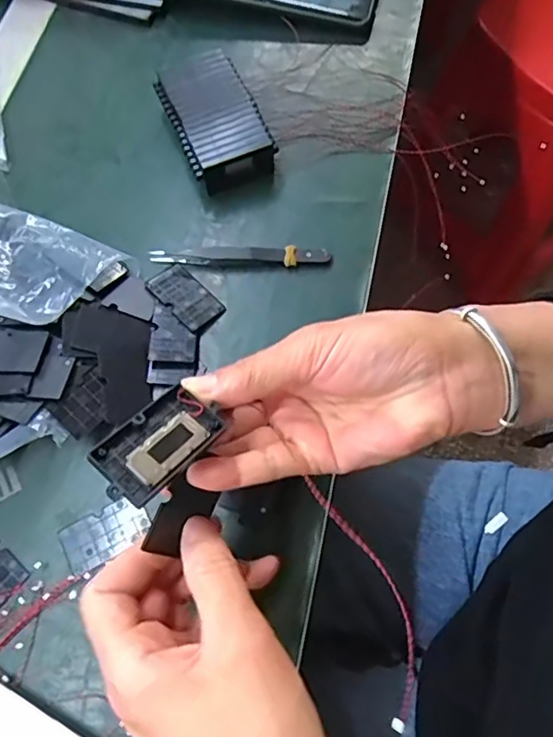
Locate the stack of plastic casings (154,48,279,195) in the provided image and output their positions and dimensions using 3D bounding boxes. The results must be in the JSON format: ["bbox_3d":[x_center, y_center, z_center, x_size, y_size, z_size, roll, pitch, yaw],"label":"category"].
[{"bbox_3d":[-0.046,-0.180,0.405,0.057,0.031,0.107,-22,69,-6],"label":"stack of plastic casings"}]

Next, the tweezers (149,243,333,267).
[{"bbox_3d":[-0.024,-0.076,0.373,0.118,0.007,0.014,2,68,4],"label":"tweezers"}]

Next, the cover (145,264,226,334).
[{"bbox_3d":[-0.059,-0.047,0.366,0.027,0.004,0.050,-43,72,-13],"label":"cover"}]

